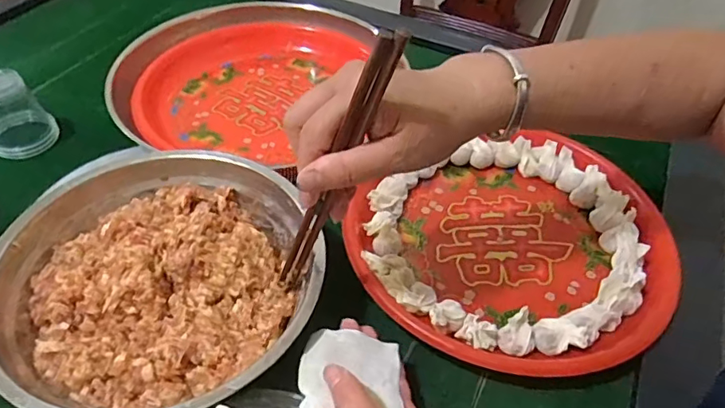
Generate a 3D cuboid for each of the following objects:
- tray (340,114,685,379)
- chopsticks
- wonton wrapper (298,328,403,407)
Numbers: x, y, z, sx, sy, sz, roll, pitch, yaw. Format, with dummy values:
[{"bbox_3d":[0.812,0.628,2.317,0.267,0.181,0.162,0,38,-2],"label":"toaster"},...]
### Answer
[{"bbox_3d":[0.135,0.033,0.475,0.277,0.034,0.254,-24,52,-23],"label":"tray"},{"bbox_3d":[-0.021,-0.011,0.329,0.014,0.225,0.012,19,46,-9],"label":"chopsticks"},{"bbox_3d":[-0.007,0.111,0.348,0.069,0.008,0.061,15,36,-15],"label":"wonton wrapper"}]

